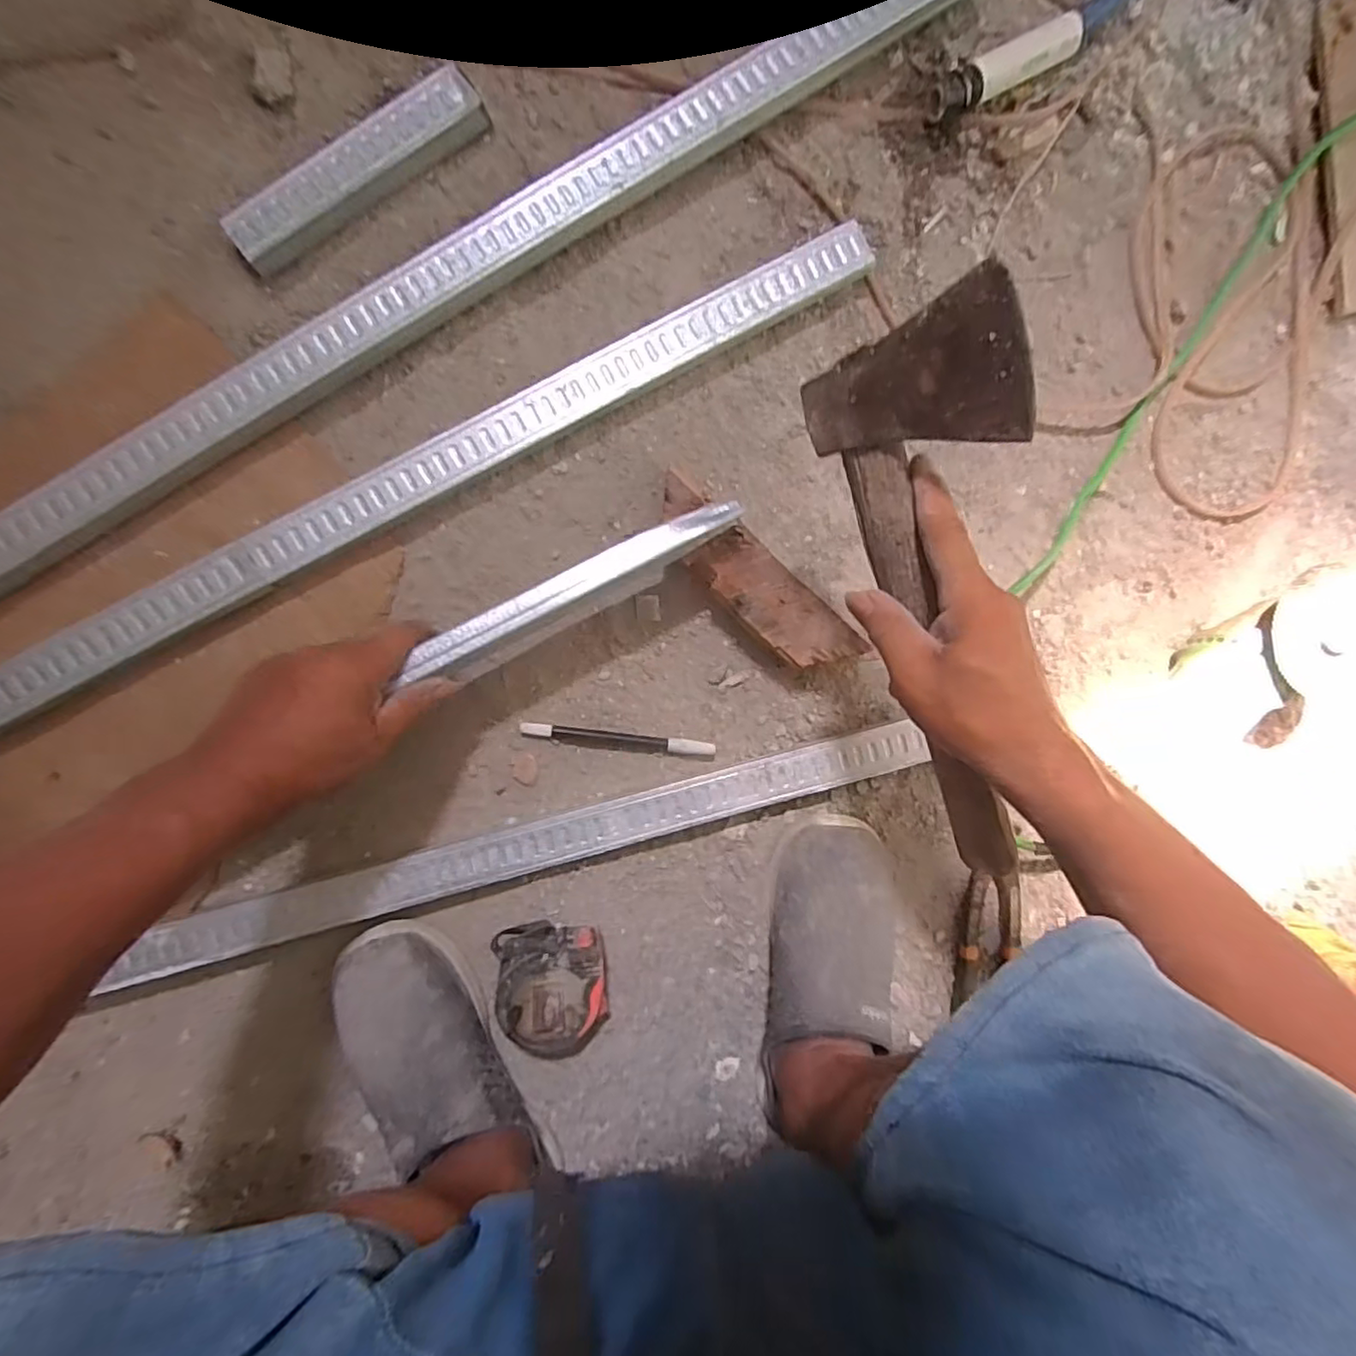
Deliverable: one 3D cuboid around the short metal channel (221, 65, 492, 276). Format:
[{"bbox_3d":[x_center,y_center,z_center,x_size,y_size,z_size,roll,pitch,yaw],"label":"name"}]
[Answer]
[{"bbox_3d":[-0.213,-0.338,0.420,0.186,0.024,0.037,-37,98,-3],"label":"short metal channel"}]

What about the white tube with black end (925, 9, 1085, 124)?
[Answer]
[{"bbox_3d":[0.234,-0.443,0.460,0.115,0.033,0.028,-26,97,-4],"label":"white tube with black end"}]

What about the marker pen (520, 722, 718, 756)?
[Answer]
[{"bbox_3d":[-0.045,0.047,0.480,0.145,0.013,0.012,6,94,-7],"label":"marker pen"}]

